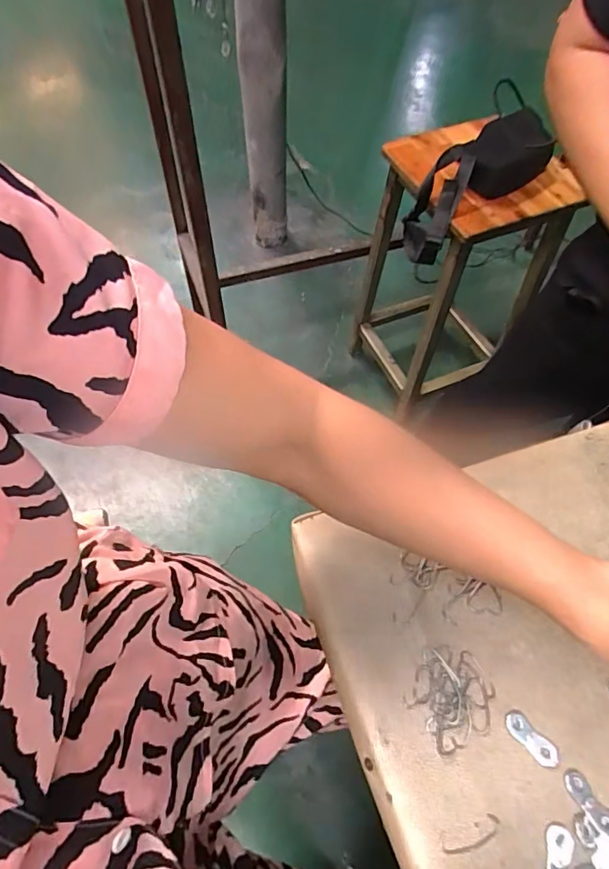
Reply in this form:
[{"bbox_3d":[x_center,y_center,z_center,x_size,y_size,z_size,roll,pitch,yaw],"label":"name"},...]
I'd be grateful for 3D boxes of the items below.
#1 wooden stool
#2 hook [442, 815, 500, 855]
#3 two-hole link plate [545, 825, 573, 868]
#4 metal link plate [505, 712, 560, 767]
[{"bbox_3d":[0.344,-0.394,1.193,0.332,0.572,0.335,-12,60,-10],"label":"wooden stool"},{"bbox_3d":[0.105,0.251,0.313,0.040,0.004,0.012,-17,61,-12],"label":"hook"},{"bbox_3d":[0.157,0.263,0.308,0.015,0.004,0.038,13,59,6],"label":"two-hole link plate"},{"bbox_3d":[0.155,0.208,0.342,0.039,0.004,0.015,40,65,20],"label":"metal link plate"}]

